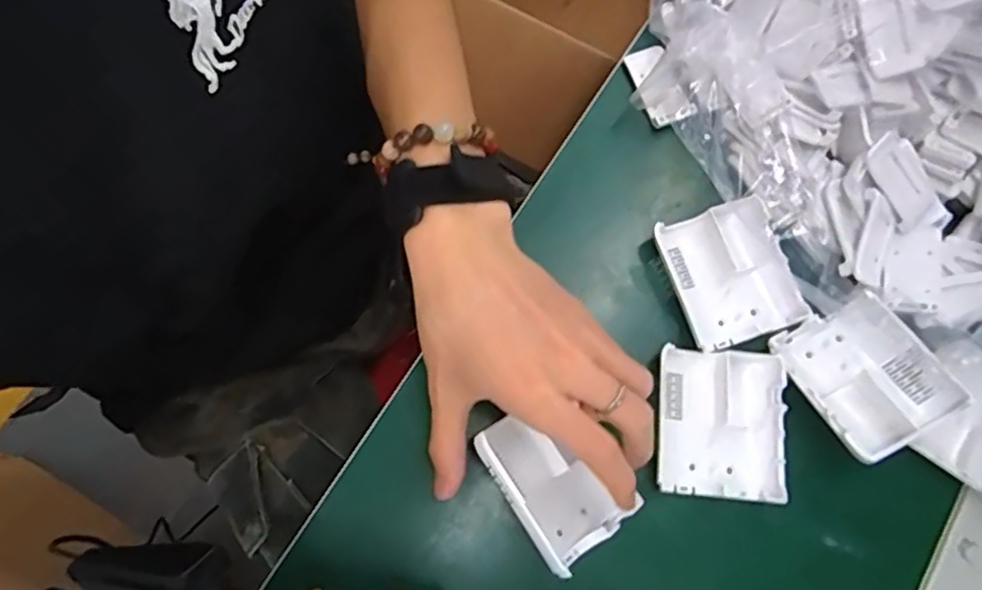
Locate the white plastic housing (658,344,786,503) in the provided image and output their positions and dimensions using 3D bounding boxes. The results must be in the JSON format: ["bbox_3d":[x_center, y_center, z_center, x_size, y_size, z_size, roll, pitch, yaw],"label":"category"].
[{"bbox_3d":[0.126,0.071,0.352,0.064,0.020,0.077,5,76,-1],"label":"white plastic housing"}]

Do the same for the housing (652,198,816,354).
[{"bbox_3d":[0.137,-0.012,0.373,0.066,0.019,0.078,-18,77,-6],"label":"housing"}]

